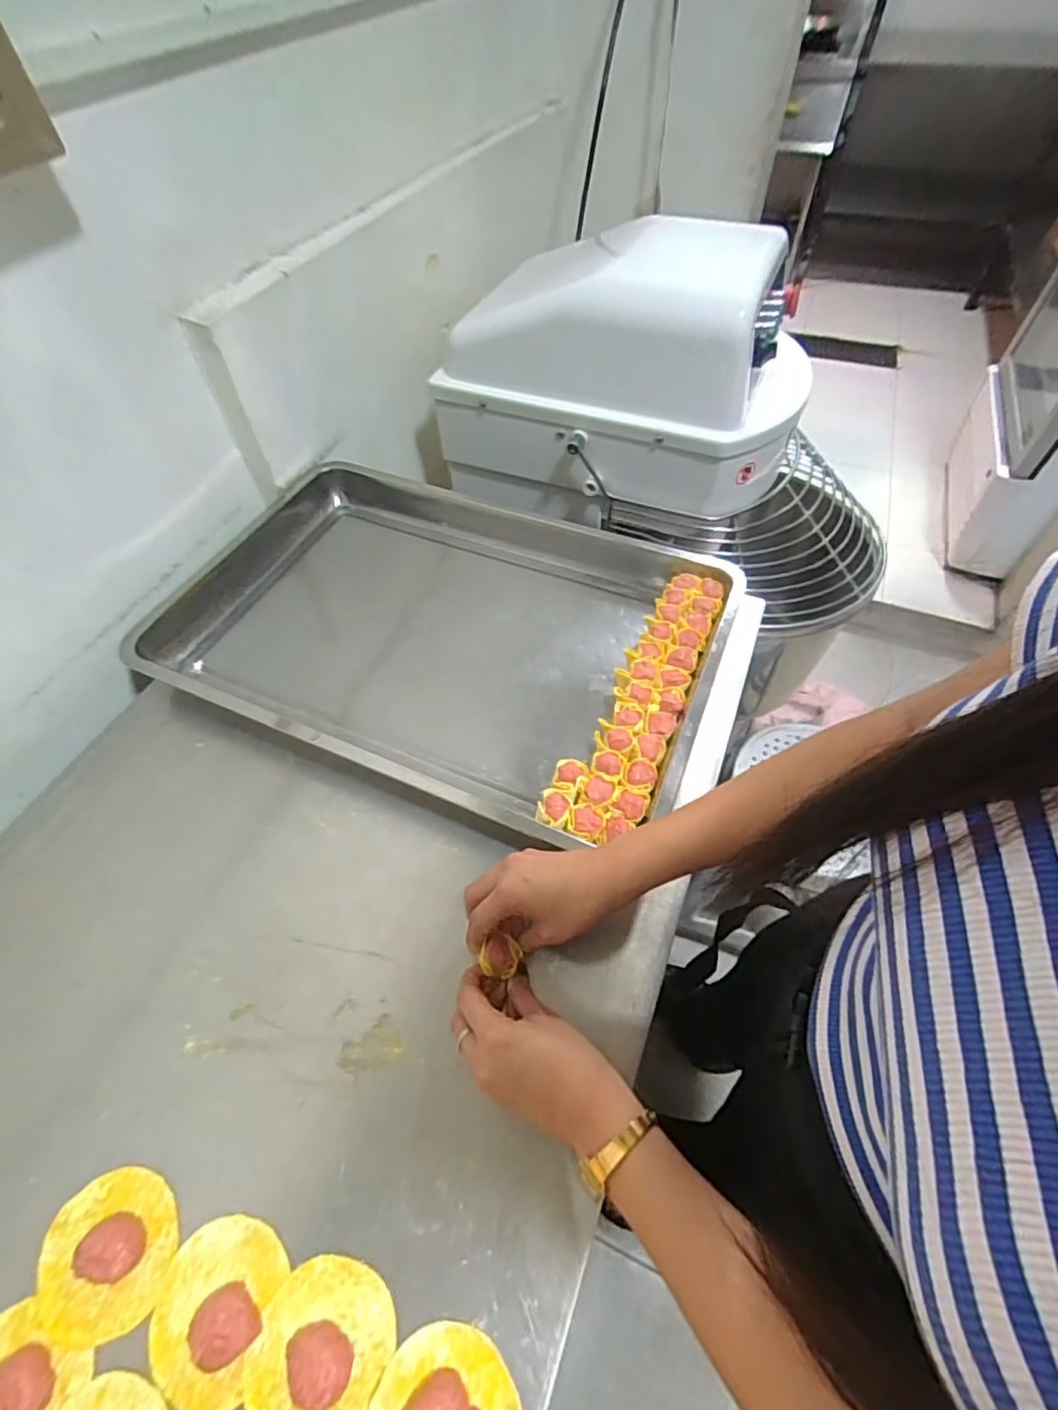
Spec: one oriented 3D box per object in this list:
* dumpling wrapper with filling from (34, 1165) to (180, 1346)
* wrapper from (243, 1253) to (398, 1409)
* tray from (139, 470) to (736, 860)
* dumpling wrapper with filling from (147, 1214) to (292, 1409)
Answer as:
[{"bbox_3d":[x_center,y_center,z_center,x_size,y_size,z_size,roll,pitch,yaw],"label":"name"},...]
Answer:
[{"bbox_3d":[-0.274,0.350,0.366,0.085,0.021,0.081,0,54,2],"label":"dumpling wrapper with filling"},{"bbox_3d":[-0.126,0.384,0.338,0.077,0.025,0.081,19,57,14],"label":"wrapper"},{"bbox_3d":[-0.100,-0.087,0.653,0.620,0.054,0.390,20,57,15],"label":"tray"},{"bbox_3d":[-0.197,0.369,0.350,0.070,0.023,0.082,14,56,11],"label":"dumpling wrapper with filling"}]

